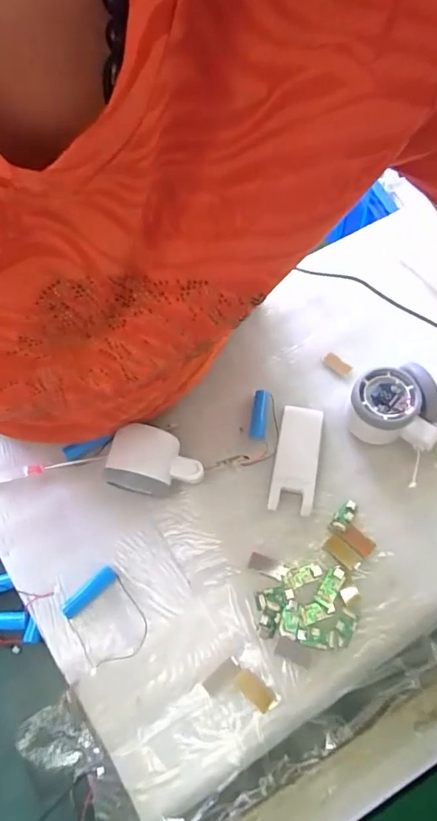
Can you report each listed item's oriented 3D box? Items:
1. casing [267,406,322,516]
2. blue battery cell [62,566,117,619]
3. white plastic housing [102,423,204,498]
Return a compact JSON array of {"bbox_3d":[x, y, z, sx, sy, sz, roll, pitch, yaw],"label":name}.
[{"bbox_3d":[0.072,0.042,0.444,0.039,0.011,0.101,8,66,7],"label":"casing"},{"bbox_3d":[-0.109,0.152,0.402,0.050,0.014,0.014,-42,70,-15],"label":"blue battery cell"},{"bbox_3d":[-0.055,0.050,0.428,0.082,0.051,0.051,13,67,9],"label":"white plastic housing"}]

